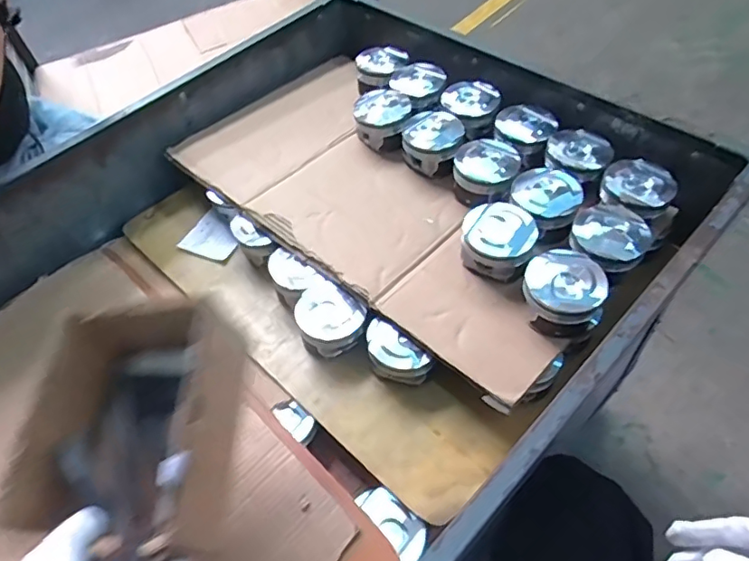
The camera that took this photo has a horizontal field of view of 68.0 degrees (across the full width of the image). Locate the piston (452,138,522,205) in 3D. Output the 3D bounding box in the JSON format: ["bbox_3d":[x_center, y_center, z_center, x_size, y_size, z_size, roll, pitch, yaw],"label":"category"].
[{"bbox_3d":[0.148,-0.147,0.750,0.081,0.049,0.082,-3,53,5],"label":"piston"}]

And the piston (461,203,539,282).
[{"bbox_3d":[0.149,-0.047,0.677,0.081,0.053,0.080,-3,53,5],"label":"piston"}]

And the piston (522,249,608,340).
[{"bbox_3d":[0.212,0.012,0.630,0.086,0.061,0.086,-3,53,5],"label":"piston"}]

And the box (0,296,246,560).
[{"bbox_3d":[-0.199,0.116,0.455,0.152,0.090,0.206,3,55,4],"label":"box"}]

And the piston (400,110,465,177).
[{"bbox_3d":[0.082,-0.196,0.789,0.079,0.061,0.073,-3,53,5],"label":"piston"}]

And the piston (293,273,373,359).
[{"bbox_3d":[-0.055,0.051,0.693,0.085,0.054,0.075,36,64,24],"label":"piston"}]

